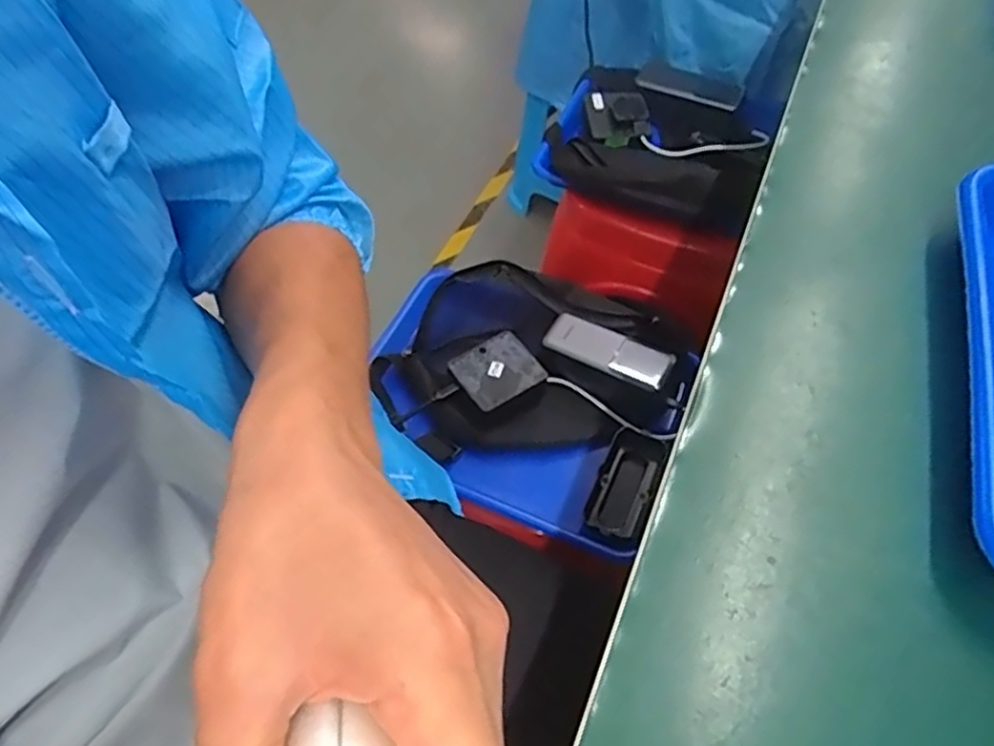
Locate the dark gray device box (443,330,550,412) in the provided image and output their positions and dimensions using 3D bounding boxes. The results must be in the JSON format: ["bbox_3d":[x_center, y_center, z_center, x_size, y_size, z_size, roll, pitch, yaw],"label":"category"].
[{"bbox_3d":[-0.001,-0.005,0.677,0.078,0.008,0.072,-29,60,-18],"label":"dark gray device box"}]

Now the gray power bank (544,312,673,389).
[{"bbox_3d":[0.111,-0.023,0.685,0.125,0.010,0.047,23,59,16],"label":"gray power bank"}]

